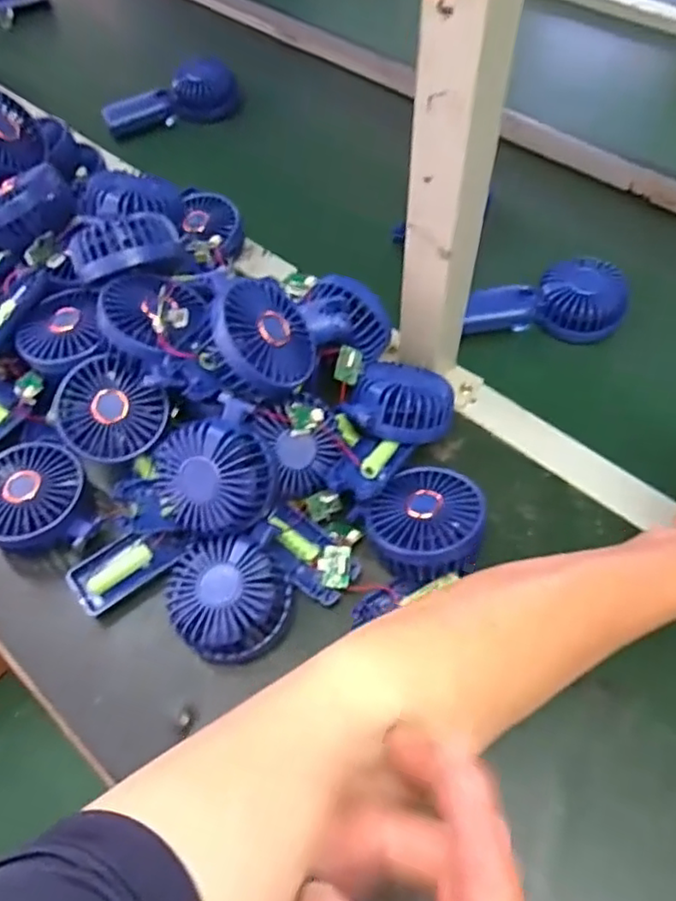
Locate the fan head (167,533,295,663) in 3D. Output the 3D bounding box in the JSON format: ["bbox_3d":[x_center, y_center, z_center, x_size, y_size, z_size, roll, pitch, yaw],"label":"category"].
[{"bbox_3d":[-0.080,0.105,0.456,0.090,0.043,0.082,29,62,19],"label":"fan head"}]

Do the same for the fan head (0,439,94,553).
[{"bbox_3d":[-0.242,0.038,0.500,0.086,0.035,0.095,-14,57,-8],"label":"fan head"}]

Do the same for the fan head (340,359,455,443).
[{"bbox_3d":[0.052,-0.040,0.523,0.086,0.037,0.074,13,58,10],"label":"fan head"}]

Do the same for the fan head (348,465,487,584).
[{"bbox_3d":[0.065,0.059,0.479,0.086,0.053,0.089,-1,56,1],"label":"fan head"}]

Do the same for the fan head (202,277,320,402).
[{"bbox_3d":[-0.061,-0.081,0.476,0.085,0.044,0.085,18,66,-33],"label":"fan head"}]

